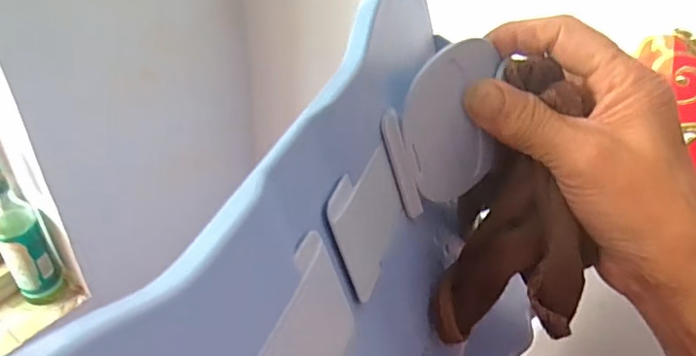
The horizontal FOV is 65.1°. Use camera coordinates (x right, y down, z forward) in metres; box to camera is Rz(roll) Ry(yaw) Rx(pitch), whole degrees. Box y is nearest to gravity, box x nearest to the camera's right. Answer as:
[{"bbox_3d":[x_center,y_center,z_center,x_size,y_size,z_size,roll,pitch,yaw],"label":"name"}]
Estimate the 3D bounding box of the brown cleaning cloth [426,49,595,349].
[{"bbox_3d":[0.076,0.012,0.246,0.057,0.099,0.074,8,39,7],"label":"brown cleaning cloth"}]

